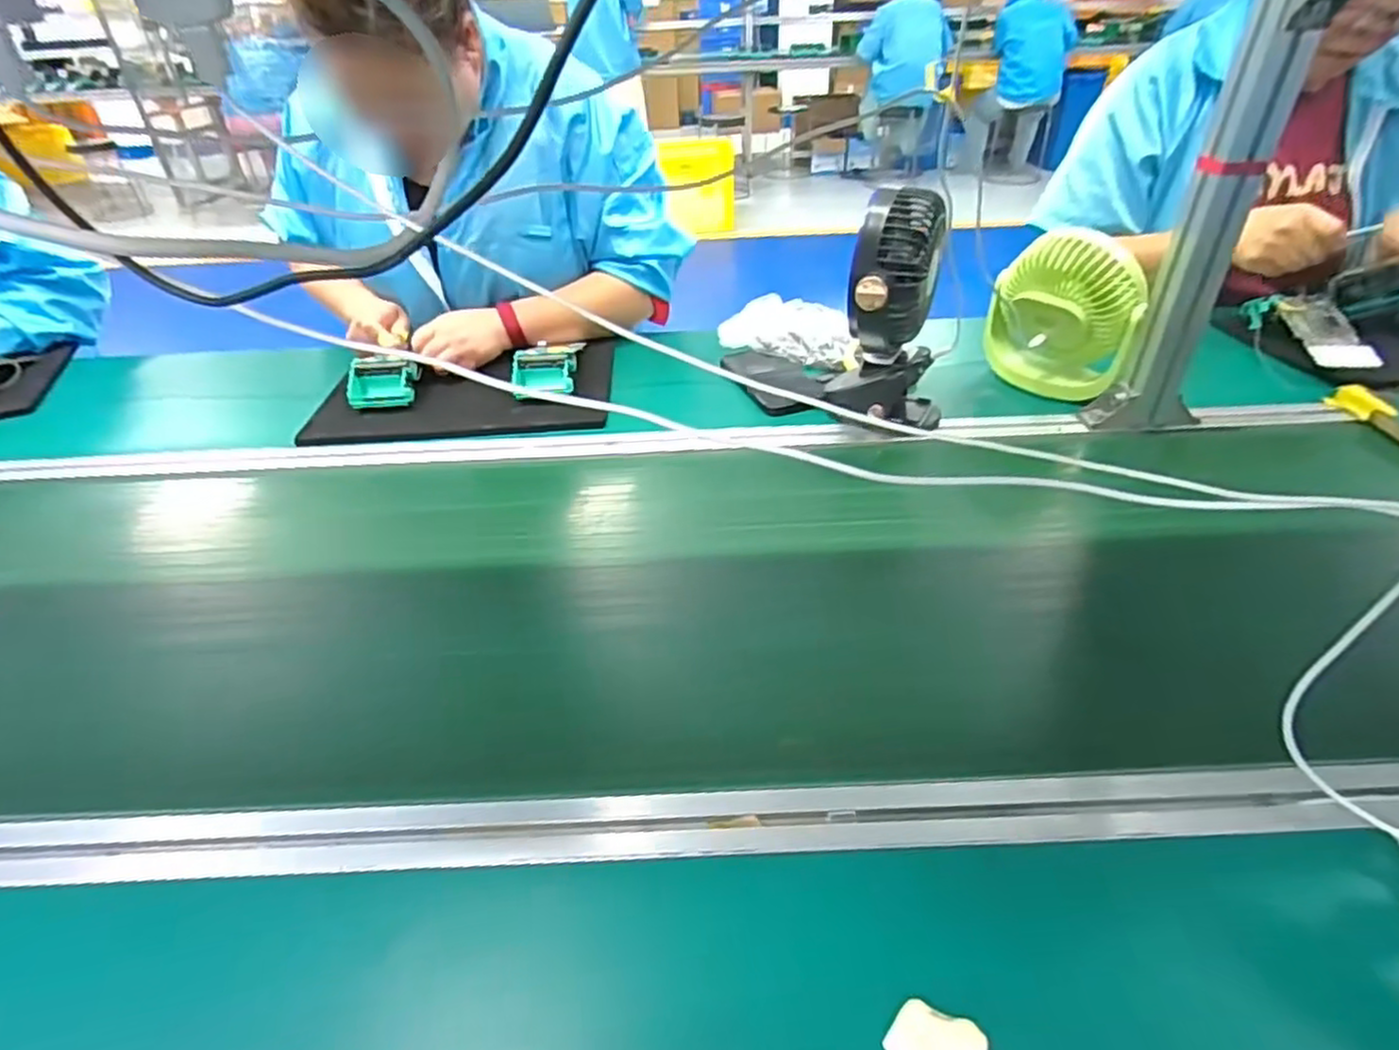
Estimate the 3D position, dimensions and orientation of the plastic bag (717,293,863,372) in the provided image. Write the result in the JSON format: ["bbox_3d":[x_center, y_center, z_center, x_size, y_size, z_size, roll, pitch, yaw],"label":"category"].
[{"bbox_3d":[0.119,-0.256,0.940,0.184,0.049,0.100,12,40,20],"label":"plastic bag"}]

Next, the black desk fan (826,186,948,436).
[{"bbox_3d":[0.196,-0.205,0.728,0.116,0.228,0.126,7,38,13],"label":"black desk fan"}]

